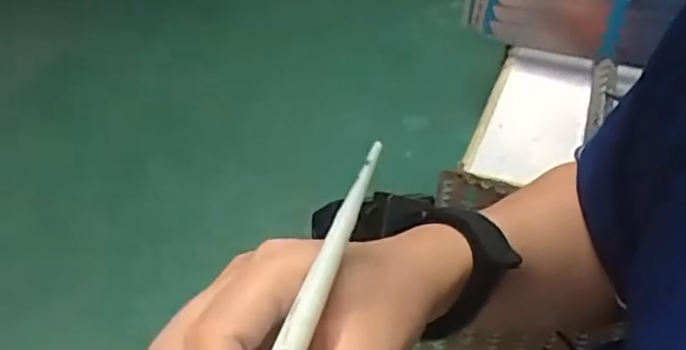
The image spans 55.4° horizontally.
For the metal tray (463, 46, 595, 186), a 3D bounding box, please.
[{"bbox_3d":[0.231,-0.077,0.791,0.106,0.013,0.273,16,46,16],"label":"metal tray"}]

